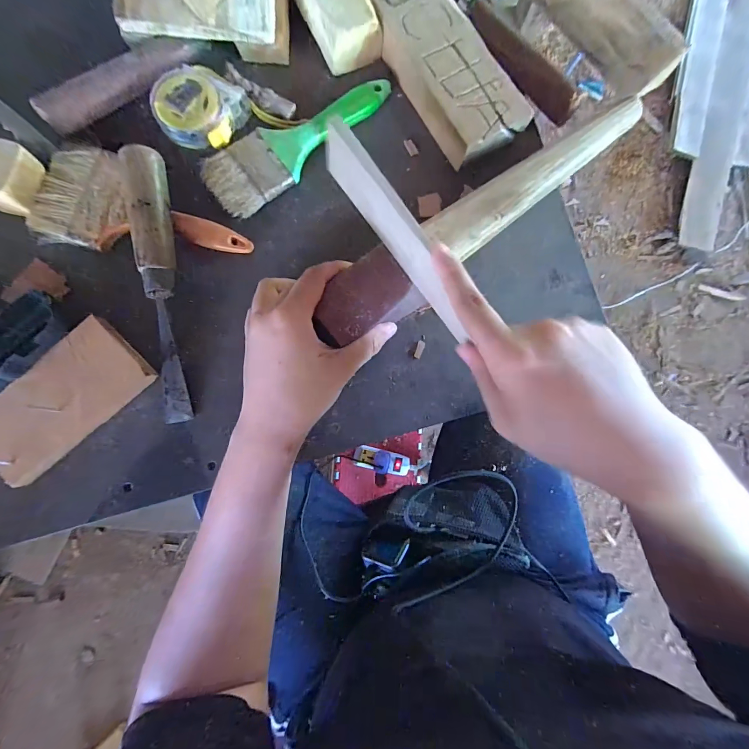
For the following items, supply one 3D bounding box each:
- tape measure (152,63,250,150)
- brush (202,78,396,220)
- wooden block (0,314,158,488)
[{"bbox_3d":[-0.159,-0.242,0.324,0.064,0.028,0.069,29,82,2],"label":"tape measure"},{"bbox_3d":[-0.071,-0.223,0.333,0.191,0.013,0.063,-40,85,-6],"label":"brush"},{"bbox_3d":[-0.256,0.022,0.293,0.069,0.024,0.133,45,83,4],"label":"wooden block"}]

